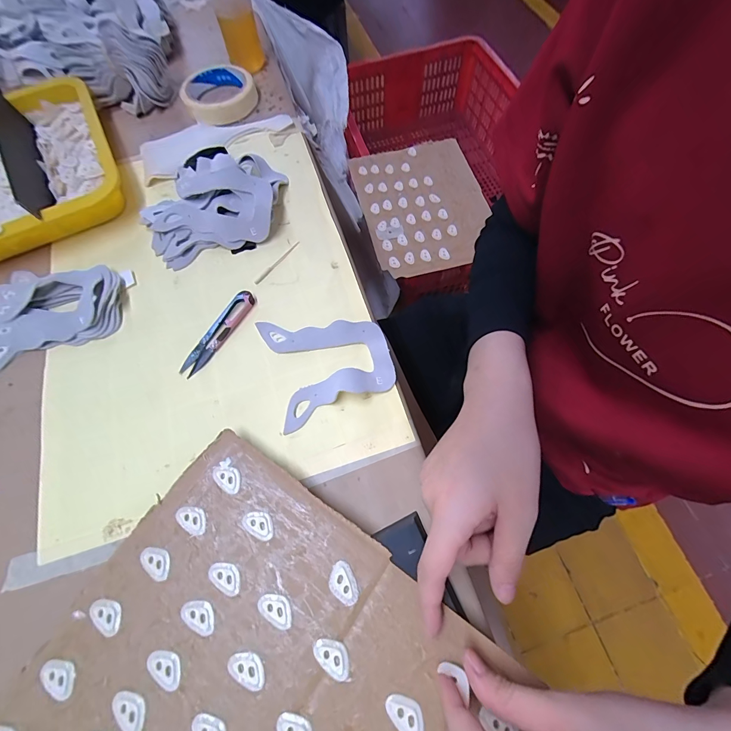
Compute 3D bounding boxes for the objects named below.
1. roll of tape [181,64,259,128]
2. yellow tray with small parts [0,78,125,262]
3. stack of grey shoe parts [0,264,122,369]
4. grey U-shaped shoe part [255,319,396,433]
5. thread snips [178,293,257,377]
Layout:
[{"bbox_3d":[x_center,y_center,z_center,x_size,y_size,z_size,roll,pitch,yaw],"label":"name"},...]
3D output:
[{"bbox_3d":[-0.204,-0.383,0.475,0.099,0.026,0.101,-1,67,1],"label":"roll of tape"},{"bbox_3d":[-0.409,-0.235,0.408,0.199,0.054,0.259,-26,69,-9],"label":"yellow tray with small parts"},{"bbox_3d":[-0.323,-0.063,0.344,0.133,0.021,0.106,-21,68,-7],"label":"stack of grey shoe parts"},{"bbox_3d":[-0.034,-0.007,0.320,0.110,0.008,0.105,-19,69,-3],"label":"grey U-shaped shoe part"},{"bbox_3d":[-0.145,-0.033,0.330,0.023,0.012,0.099,27,71,12],"label":"thread snips"}]

